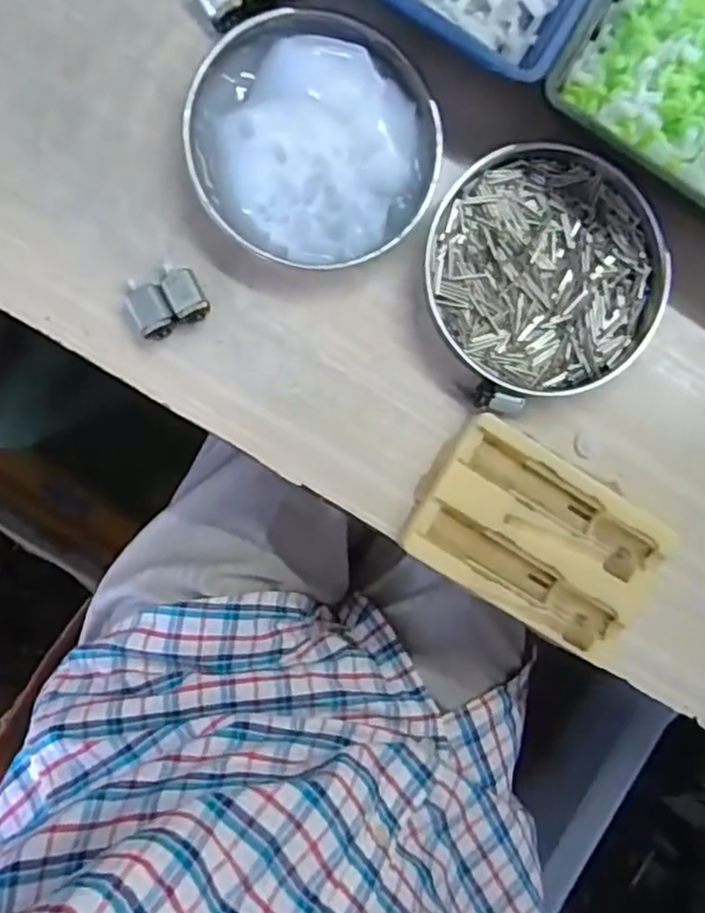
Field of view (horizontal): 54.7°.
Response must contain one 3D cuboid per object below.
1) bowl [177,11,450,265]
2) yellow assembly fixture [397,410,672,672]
[{"bbox_3d":[-0.019,-0.165,0.361,0.128,0.033,0.125,0,93,-8],"label":"bowl"},{"bbox_3d":[0.110,0.048,0.393,0.144,0.020,0.089,30,88,-8],"label":"yellow assembly fixture"}]

